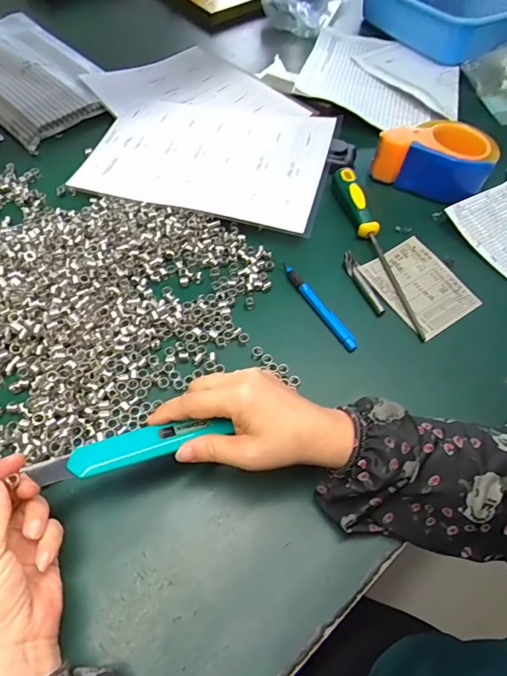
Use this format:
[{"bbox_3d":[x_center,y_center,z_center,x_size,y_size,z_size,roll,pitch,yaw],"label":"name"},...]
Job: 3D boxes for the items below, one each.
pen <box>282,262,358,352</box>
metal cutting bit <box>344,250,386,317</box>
[{"bbox_3d":[0.068,-0.035,0.445,0.010,0.009,0.120,-27,63,-18],"label":"pen"},{"bbox_3d":[0.118,-0.063,0.467,0.014,0.006,0.087,-14,60,-11],"label":"metal cutting bit"}]

